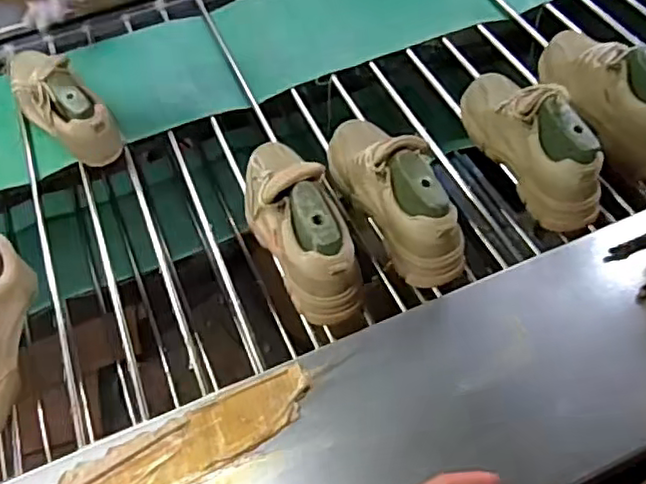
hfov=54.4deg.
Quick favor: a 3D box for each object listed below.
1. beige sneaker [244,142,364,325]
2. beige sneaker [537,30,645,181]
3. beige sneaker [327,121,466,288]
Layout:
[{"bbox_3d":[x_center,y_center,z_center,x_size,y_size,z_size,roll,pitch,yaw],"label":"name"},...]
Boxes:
[{"bbox_3d":[-0.036,-0.034,0.763,0.086,0.114,0.257,-21,56,-9],"label":"beige sneaker"},{"bbox_3d":[0.399,-0.223,0.877,0.082,0.118,0.286,-19,56,-8],"label":"beige sneaker"},{"bbox_3d":[0.093,-0.084,0.810,0.100,0.115,0.272,-25,57,-12],"label":"beige sneaker"}]

